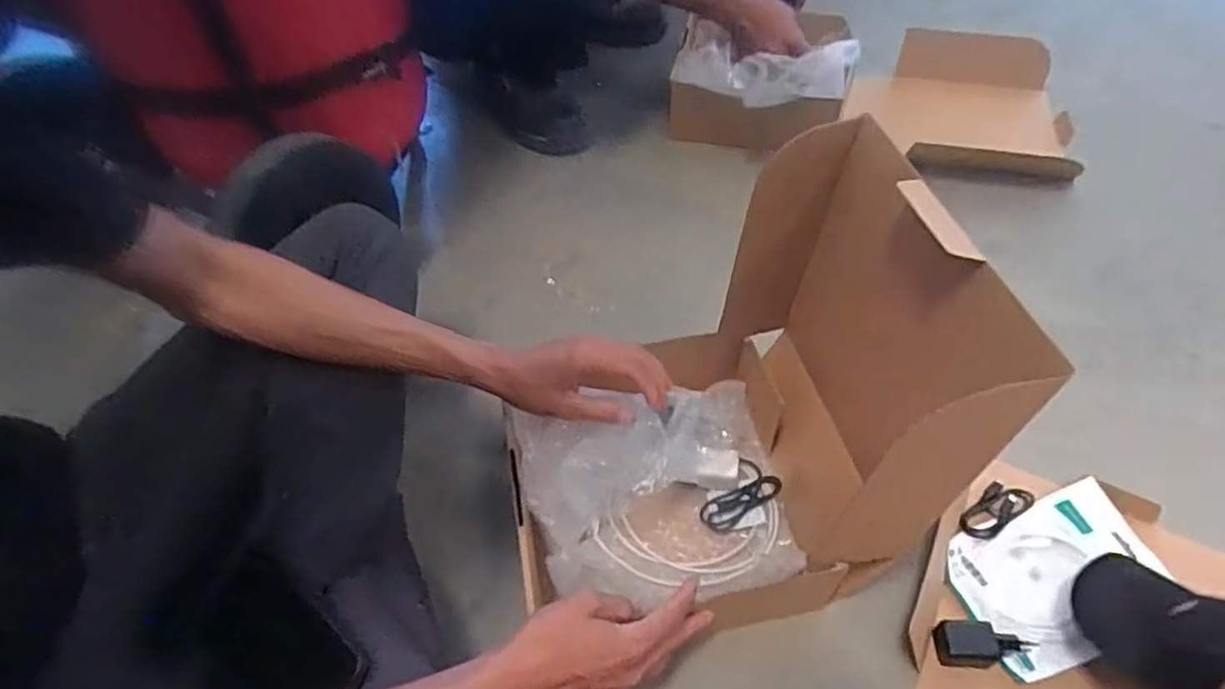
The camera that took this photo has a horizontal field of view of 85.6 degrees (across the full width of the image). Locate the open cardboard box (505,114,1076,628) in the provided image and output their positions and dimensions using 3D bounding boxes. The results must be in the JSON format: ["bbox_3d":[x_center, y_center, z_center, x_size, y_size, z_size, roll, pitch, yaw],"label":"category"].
[{"bbox_3d":[0.069,0.051,0.536,0.316,0.340,0.249,-11,52,-8],"label":"open cardboard box"}]

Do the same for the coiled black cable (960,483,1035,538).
[{"bbox_3d":[0.375,0.163,0.652,0.081,0.006,0.036,-28,56,-19],"label":"coiled black cable"}]

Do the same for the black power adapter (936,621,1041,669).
[{"bbox_3d":[0.321,0.256,0.565,0.079,0.030,0.031,3,52,4],"label":"black power adapter"}]

